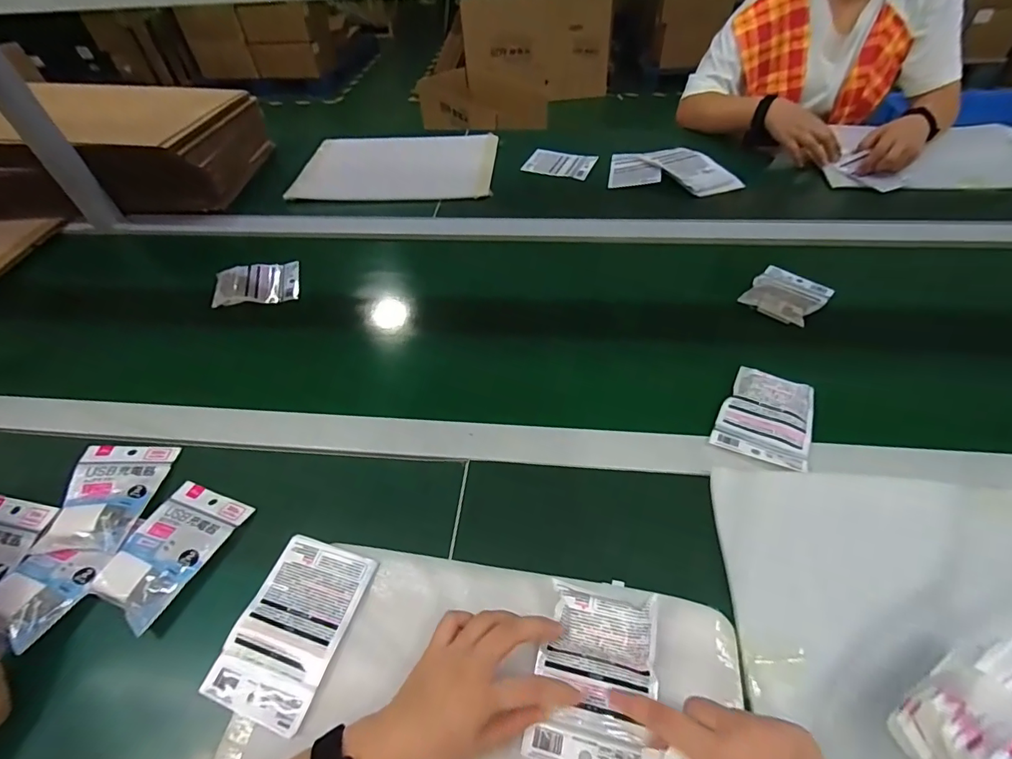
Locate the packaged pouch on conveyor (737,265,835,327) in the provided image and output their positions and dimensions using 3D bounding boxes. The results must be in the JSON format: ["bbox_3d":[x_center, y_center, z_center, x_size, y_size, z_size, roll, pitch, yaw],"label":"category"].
[{"bbox_3d":[0.416,-0.131,0.687,0.097,0.035,0.129,32,59,27],"label":"packaged pouch on conveyor"}]

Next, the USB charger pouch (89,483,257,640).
[{"bbox_3d":[-0.344,0.165,0.475,0.094,0.022,0.131,16,53,17],"label":"USB charger pouch"}]

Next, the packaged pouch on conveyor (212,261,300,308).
[{"bbox_3d":[-0.410,-0.157,0.778,0.119,0.047,0.080,-12,50,-5],"label":"packaged pouch on conveyor"}]

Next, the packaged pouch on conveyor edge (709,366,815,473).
[{"bbox_3d":[0.303,0.041,0.543,0.094,0.022,0.122,22,55,22],"label":"packaged pouch on conveyor edge"}]

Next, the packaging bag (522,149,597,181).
[{"bbox_3d":[0.116,-0.455,0.987,0.136,0.007,0.115,15,52,15],"label":"packaging bag"}]

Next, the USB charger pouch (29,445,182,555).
[{"bbox_3d":[-0.438,0.124,0.516,0.089,0.023,0.129,-5,50,0],"label":"USB charger pouch"}]

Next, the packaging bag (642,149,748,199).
[{"bbox_3d":[0.351,-0.407,0.913,0.117,0.024,0.179,-30,56,-22],"label":"packaging bag"}]

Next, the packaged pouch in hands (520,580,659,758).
[{"bbox_3d":[0.071,0.237,0.373,0.092,0.037,0.120,8,51,11],"label":"packaged pouch in hands"}]

